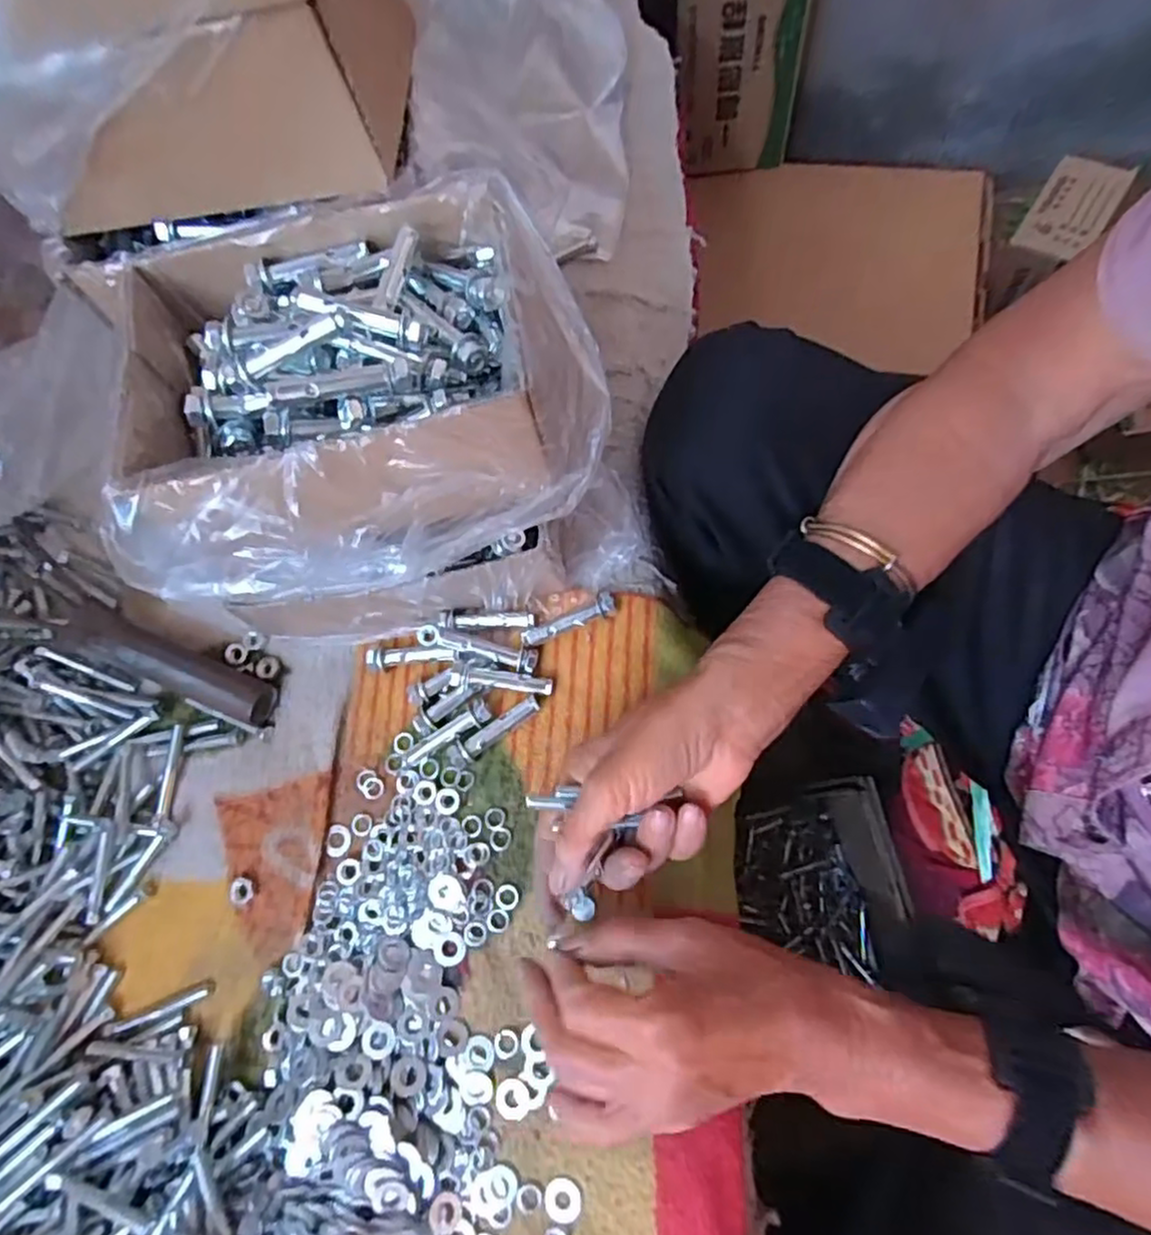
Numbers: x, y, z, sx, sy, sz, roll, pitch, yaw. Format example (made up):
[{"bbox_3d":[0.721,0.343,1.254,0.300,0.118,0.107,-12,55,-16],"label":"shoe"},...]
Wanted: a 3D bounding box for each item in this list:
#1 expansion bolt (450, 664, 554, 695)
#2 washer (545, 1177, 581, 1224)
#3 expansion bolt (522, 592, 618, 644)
[{"bbox_3d":[-0.041,0.036,0.393,0.055,0.015,0.013,7,74,3],"label":"expansion bolt"},{"bbox_3d":[-0.006,0.275,0.329,0.017,0.004,0.017,-3,73,6],"label":"washer"},{"bbox_3d":[-0.003,0.002,0.400,0.057,0.009,0.013,-24,72,0],"label":"expansion bolt"}]

